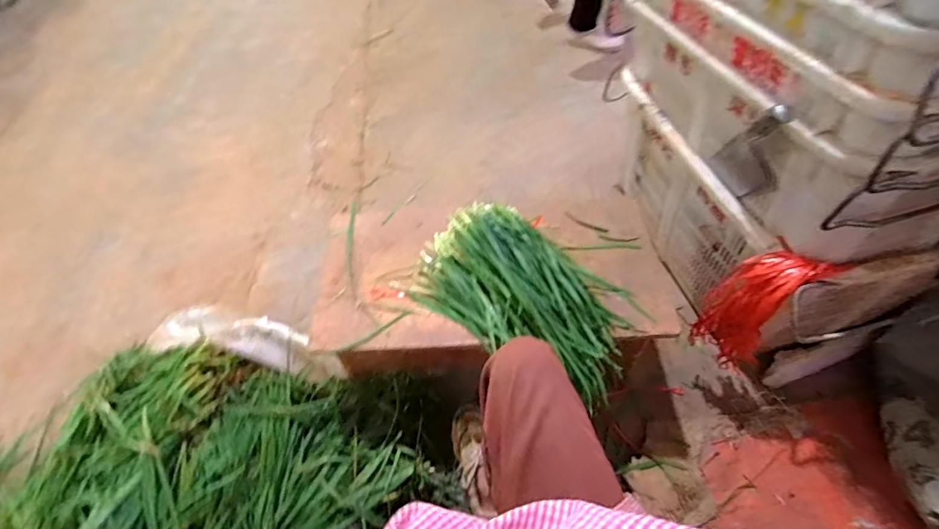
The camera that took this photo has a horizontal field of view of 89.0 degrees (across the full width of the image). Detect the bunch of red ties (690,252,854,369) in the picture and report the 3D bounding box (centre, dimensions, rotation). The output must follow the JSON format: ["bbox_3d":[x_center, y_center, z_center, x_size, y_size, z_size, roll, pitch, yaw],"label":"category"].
[{"bbox_3d":[0.474,0.068,0.803,0.119,0.234,0.098,32,62,24],"label":"bunch of red ties"}]

